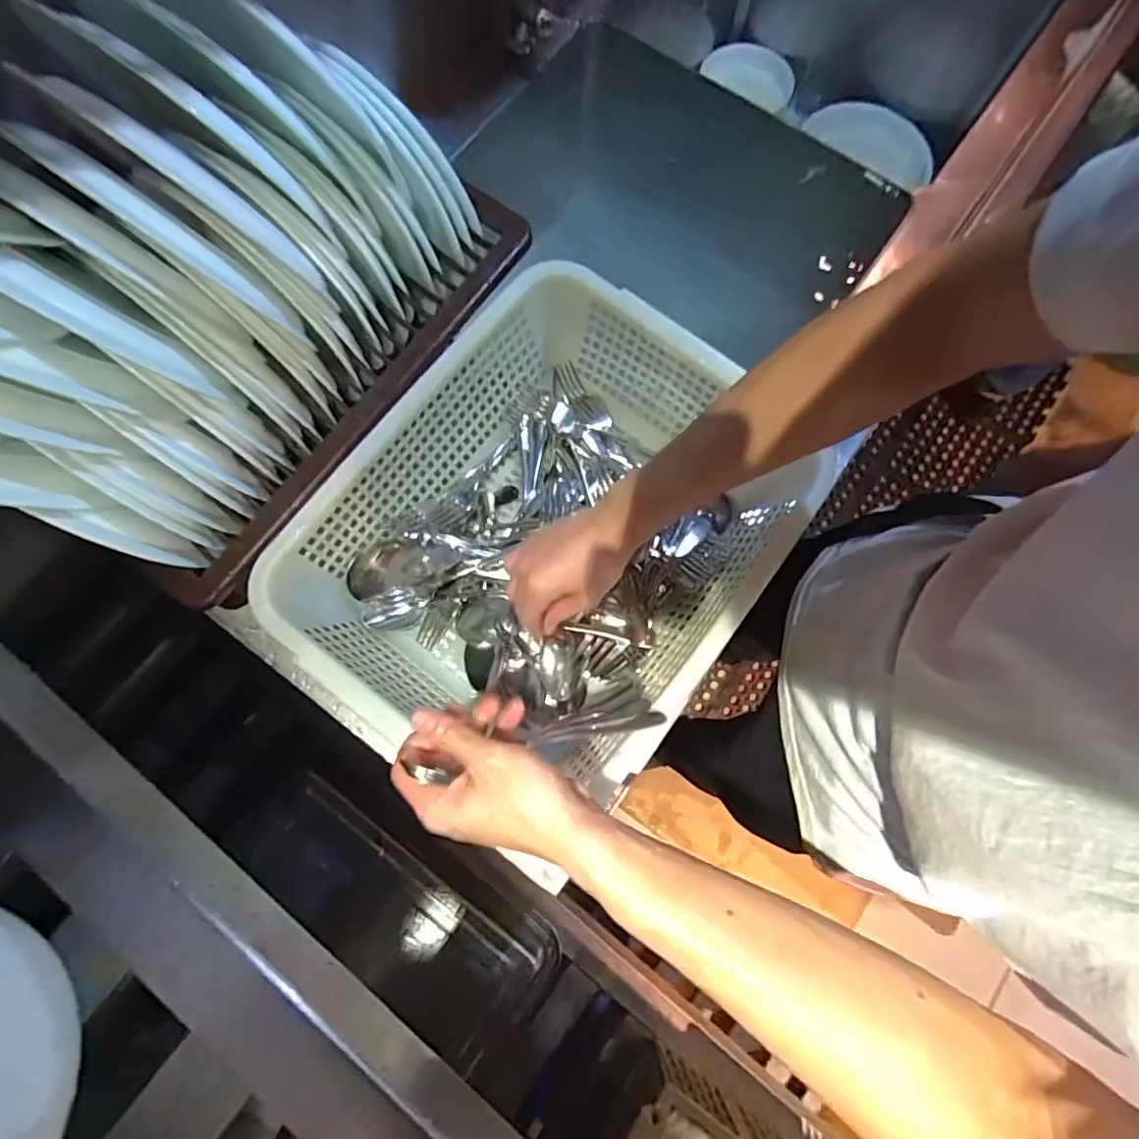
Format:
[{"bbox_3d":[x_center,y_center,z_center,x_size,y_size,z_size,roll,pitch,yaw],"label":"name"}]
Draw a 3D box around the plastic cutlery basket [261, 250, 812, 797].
[{"bbox_3d":[-0.019,-0.033,0.524,0.357,0.122,0.428,34,79,6],"label":"plastic cutlery basket"}]

